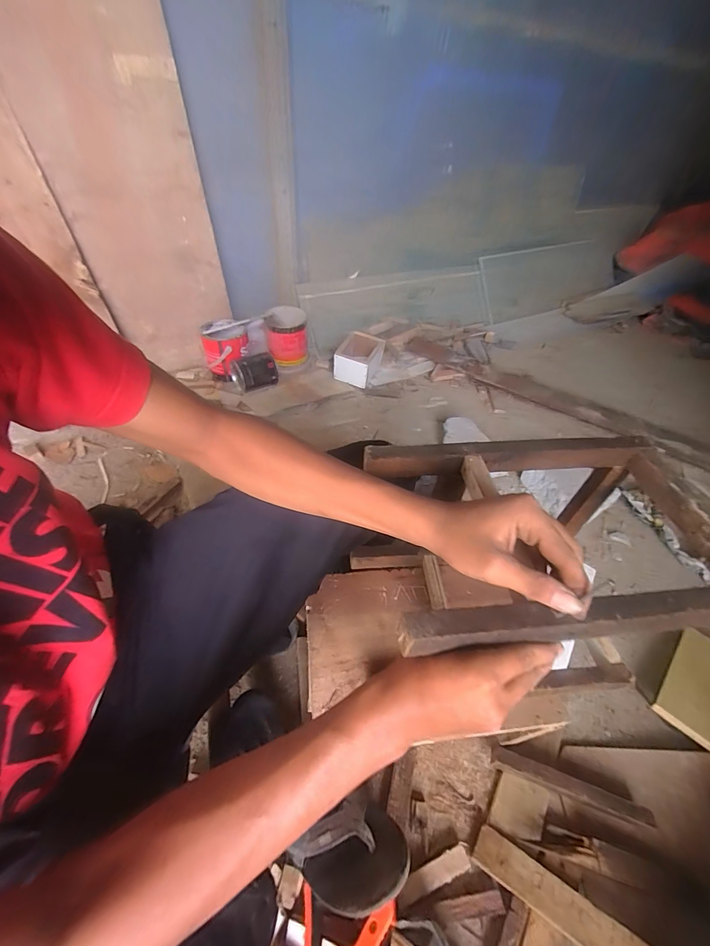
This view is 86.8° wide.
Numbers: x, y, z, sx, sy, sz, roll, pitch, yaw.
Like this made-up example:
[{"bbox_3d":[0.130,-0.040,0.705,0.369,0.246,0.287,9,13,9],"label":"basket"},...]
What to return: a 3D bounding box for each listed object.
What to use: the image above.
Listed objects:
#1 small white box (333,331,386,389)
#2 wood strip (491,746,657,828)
[{"bbox_3d":[0.011,-0.403,1.339,0.138,0.116,0.169,20,47,13],"label":"small white box"},{"bbox_3d":[0.321,0.476,0.572,0.226,0.039,0.023,17,47,10],"label":"wood strip"}]

